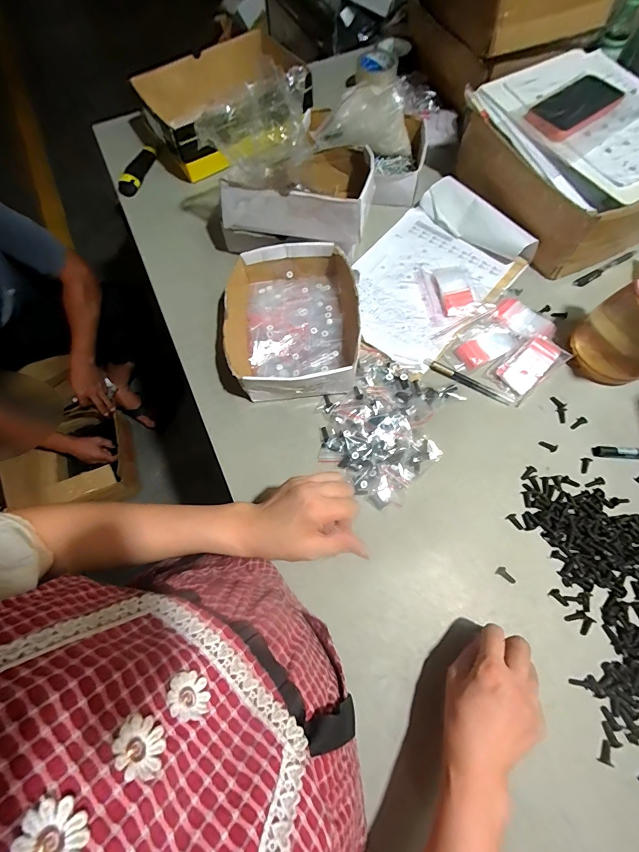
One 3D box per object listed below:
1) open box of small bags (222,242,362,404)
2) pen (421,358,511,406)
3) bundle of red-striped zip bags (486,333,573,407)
[{"bbox_3d":[-0.048,-0.162,0.554,0.208,0.060,0.232,-4,70,0],"label":"open box of small bags"},{"bbox_3d":[0.222,-0.068,0.541,0.138,0.012,0.017,26,73,10],"label":"pen"},{"bbox_3d":[0.312,-0.090,0.537,0.108,0.019,0.064,-35,73,-11],"label":"bundle of red-striped zip bags"}]

